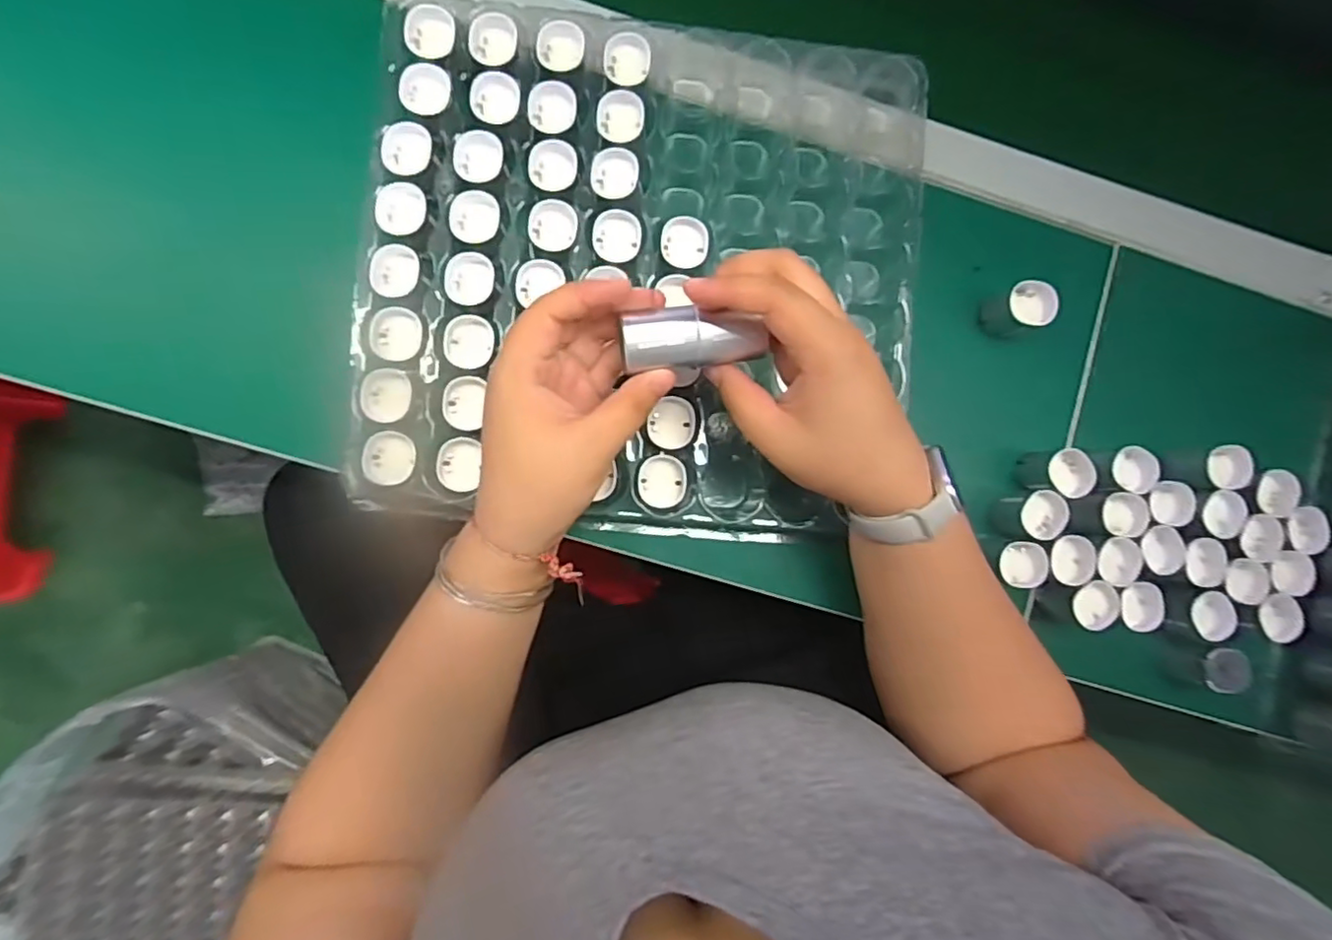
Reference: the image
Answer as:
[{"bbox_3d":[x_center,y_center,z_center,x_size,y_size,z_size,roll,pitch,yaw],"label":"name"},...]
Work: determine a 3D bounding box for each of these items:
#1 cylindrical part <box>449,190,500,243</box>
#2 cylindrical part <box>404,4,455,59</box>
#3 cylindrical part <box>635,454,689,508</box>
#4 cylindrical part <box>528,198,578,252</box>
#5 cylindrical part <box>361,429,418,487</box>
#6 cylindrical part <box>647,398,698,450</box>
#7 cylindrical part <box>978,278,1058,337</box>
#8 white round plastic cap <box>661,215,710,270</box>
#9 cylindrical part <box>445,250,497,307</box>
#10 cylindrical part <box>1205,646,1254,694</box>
[{"bbox_3d":[-0.113,-0.148,0.378,0.030,0.017,0.029,0,87,-6],"label":"cylindrical part"},{"bbox_3d":[-0.141,-0.262,0.381,0.029,0.014,0.027,0,87,-6],"label":"cylindrical part"},{"bbox_3d":[-0.003,0.007,0.383,0.028,0.014,0.031,-8,88,-6],"label":"cylindrical part"},{"bbox_3d":[-0.068,-0.147,0.384,0.030,0.012,0.029,0,87,-6],"label":"cylindrical part"},{"bbox_3d":[-0.158,-0.007,0.366,0.029,0.008,0.031,0,87,-6],"label":"cylindrical part"},{"bbox_3d":[0.004,-0.027,0.384,0.028,0.009,0.030,0,87,-6],"label":"cylindrical part"},{"bbox_3d":[0.226,-0.102,0.416,0.031,0.041,0.028,-22,90,-6],"label":"cylindrical part"},{"bbox_3d":[0.011,-0.137,0.397,0.028,0.028,0.028,-1,88,-6],"label":"white round plastic cap"},{"bbox_3d":[-0.117,-0.113,0.376,0.027,0.015,0.029,0,87,-6],"label":"cylindrical part"},{"bbox_3d":[0.351,0.126,0.399,0.024,0.013,0.027,20,86,-4],"label":"cylindrical part"}]

